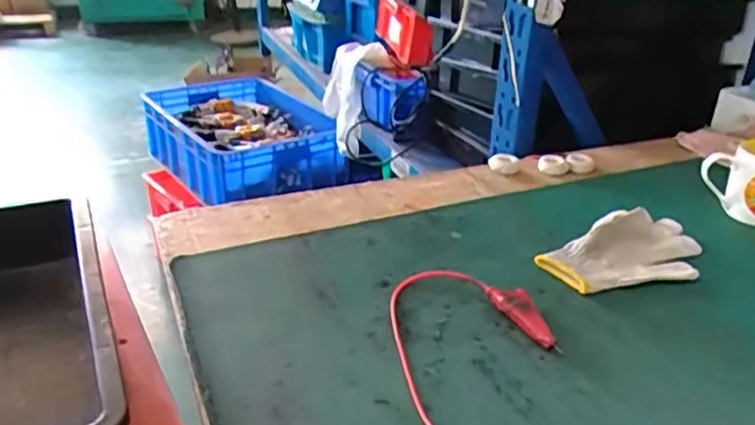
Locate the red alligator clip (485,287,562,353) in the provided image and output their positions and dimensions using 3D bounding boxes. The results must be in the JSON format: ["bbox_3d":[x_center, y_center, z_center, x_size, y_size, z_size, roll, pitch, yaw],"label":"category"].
[{"bbox_3d":[0.141,0.100,0.621,0.033,0.022,0.089,-10,29,-19],"label":"red alligator clip"}]

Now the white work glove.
[{"bbox_3d":[0.287,0.049,0.738,0.206,0.017,0.124,-22,35,-37],"label":"white work glove"}]

